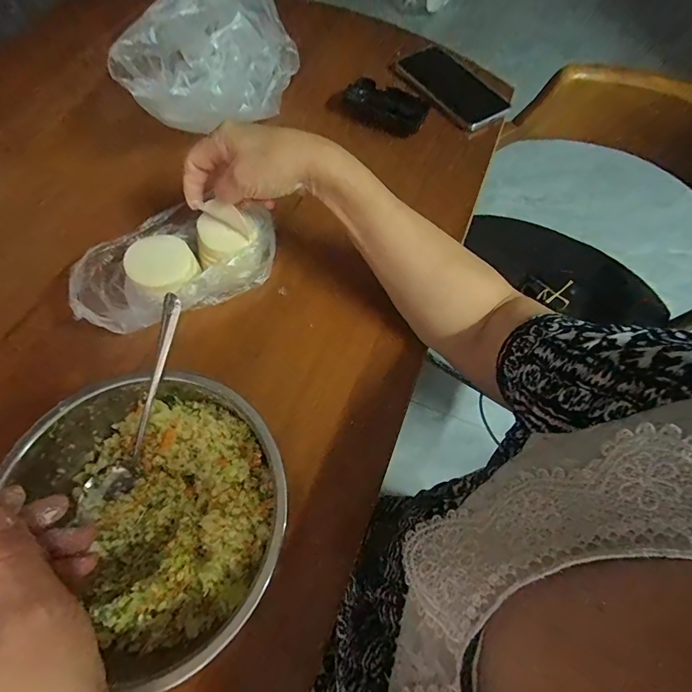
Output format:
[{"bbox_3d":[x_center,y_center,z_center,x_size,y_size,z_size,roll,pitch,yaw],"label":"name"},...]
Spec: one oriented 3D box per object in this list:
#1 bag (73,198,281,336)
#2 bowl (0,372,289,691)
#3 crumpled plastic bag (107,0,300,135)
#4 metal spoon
[{"bbox_3d":[-0.168,-0.094,0.409,0.199,0.045,0.122,-25,67,-12],"label":"bag"},{"bbox_3d":[-0.132,0.108,0.292,0.167,0.066,0.198,-36,70,-16],"label":"bowl"},{"bbox_3d":[-0.156,-0.321,0.472,0.101,0.118,0.228,30,68,14],"label":"crumpled plastic bag"},{"bbox_3d":[-0.150,0.046,0.296,0.025,0.021,0.172,24,97,9],"label":"metal spoon"}]

